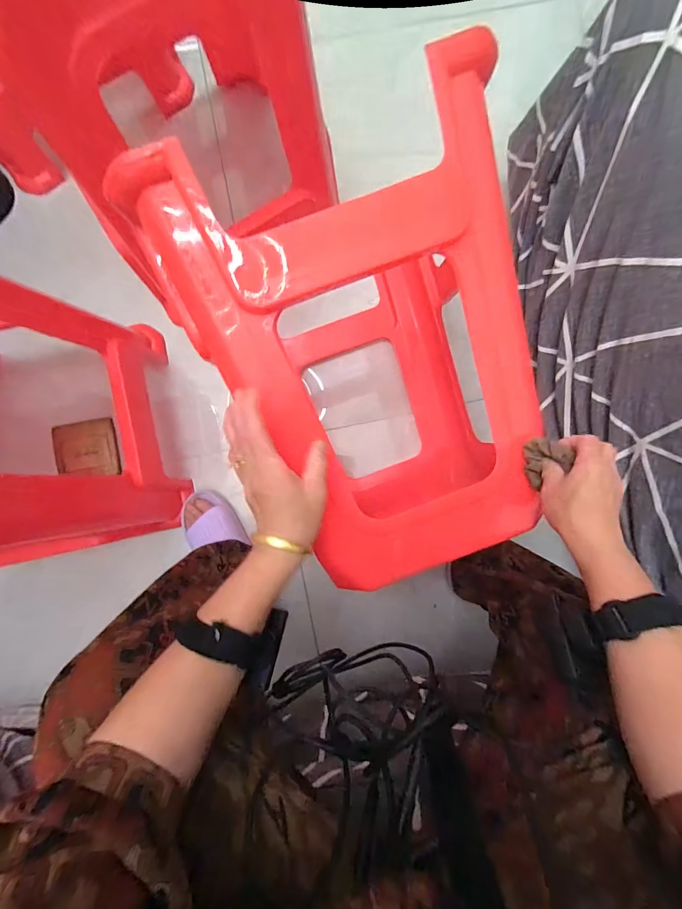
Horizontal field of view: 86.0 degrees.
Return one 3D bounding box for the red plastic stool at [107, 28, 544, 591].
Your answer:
[{"bbox_3d":[0.050,-0.106,0.540,0.366,0.416,0.453,-22,90,-2],"label":"red plastic stool"}]

